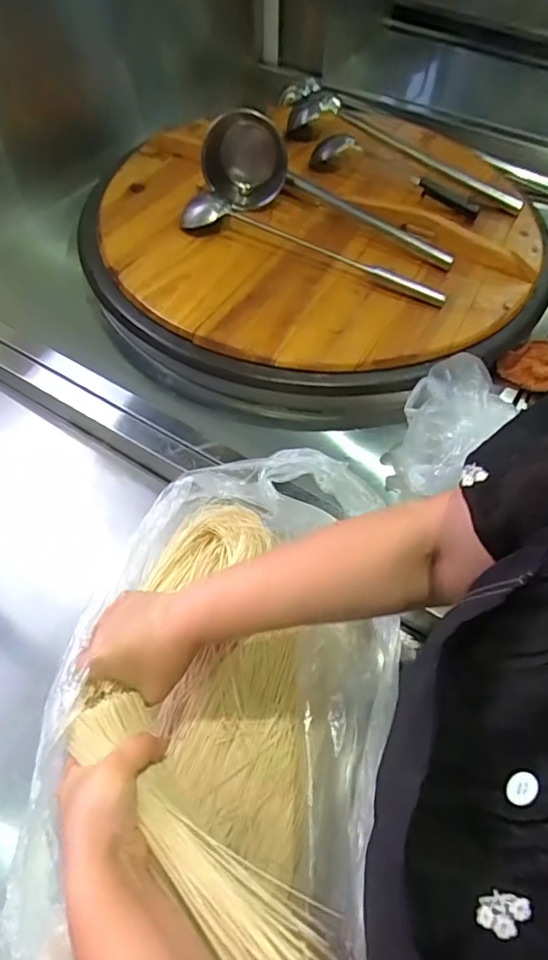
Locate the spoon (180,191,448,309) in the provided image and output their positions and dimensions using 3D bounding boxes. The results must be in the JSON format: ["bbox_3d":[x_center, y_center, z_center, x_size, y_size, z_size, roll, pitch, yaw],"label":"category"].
[{"bbox_3d":[0.057,-0.378,0.887,0.459,0.051,0.090,26,59,15],"label":"spoon"}]

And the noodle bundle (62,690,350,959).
[{"bbox_3d":[-0.038,0.258,0.364,0.279,0.029,0.060,39,63,24],"label":"noodle bundle"}]

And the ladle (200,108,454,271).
[{"bbox_3d":[0.096,-0.509,0.927,0.466,0.150,0.106,17,57,10],"label":"ladle"}]

